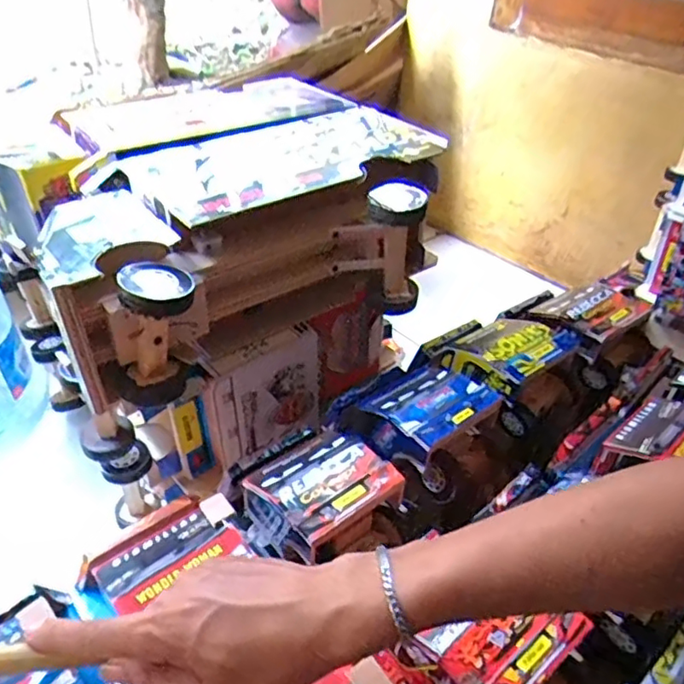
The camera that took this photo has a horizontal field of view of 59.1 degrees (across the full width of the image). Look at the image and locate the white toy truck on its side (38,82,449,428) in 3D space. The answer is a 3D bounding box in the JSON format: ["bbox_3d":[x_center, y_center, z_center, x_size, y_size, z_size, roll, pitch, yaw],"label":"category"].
[{"bbox_3d":[-0.114,-0.145,0.713,0.447,0.169,0.354,-19,44,-24],"label":"white toy truck on its side"}]

